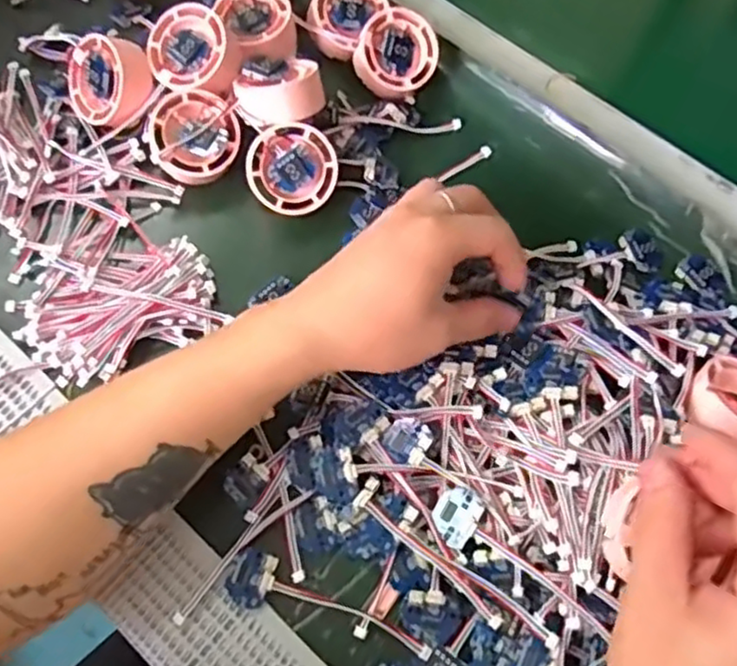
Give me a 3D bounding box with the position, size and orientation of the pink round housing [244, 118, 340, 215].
[{"bbox_3d":[-0.047,-0.101,0.429,0.052,0.022,0.052,-21,111,-3],"label":"pink round housing"}]

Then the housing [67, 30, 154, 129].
[{"bbox_3d":[-0.164,-0.160,0.443,0.055,0.021,0.055,26,113,23],"label":"housing"}]

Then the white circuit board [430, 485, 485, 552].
[{"bbox_3d":[0.044,0.091,0.347,0.022,0.007,0.028,30,65,10],"label":"white circuit board"}]

